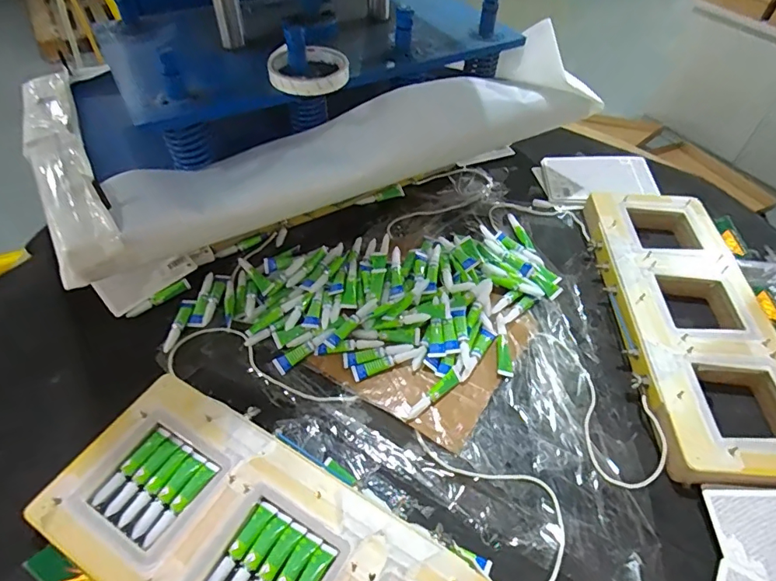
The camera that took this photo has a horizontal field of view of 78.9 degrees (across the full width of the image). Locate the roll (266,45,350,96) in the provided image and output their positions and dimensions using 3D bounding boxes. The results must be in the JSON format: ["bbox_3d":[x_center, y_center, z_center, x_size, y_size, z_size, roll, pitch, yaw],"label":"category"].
[{"bbox_3d":[-0.090,-0.249,0.529,0.089,0.023,0.096,-6,50,-9],"label":"roll"}]

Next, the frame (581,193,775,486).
[{"bbox_3d":[0.378,0.021,0.594,0.184,0.039,0.428,5,49,0],"label":"frame"}]

